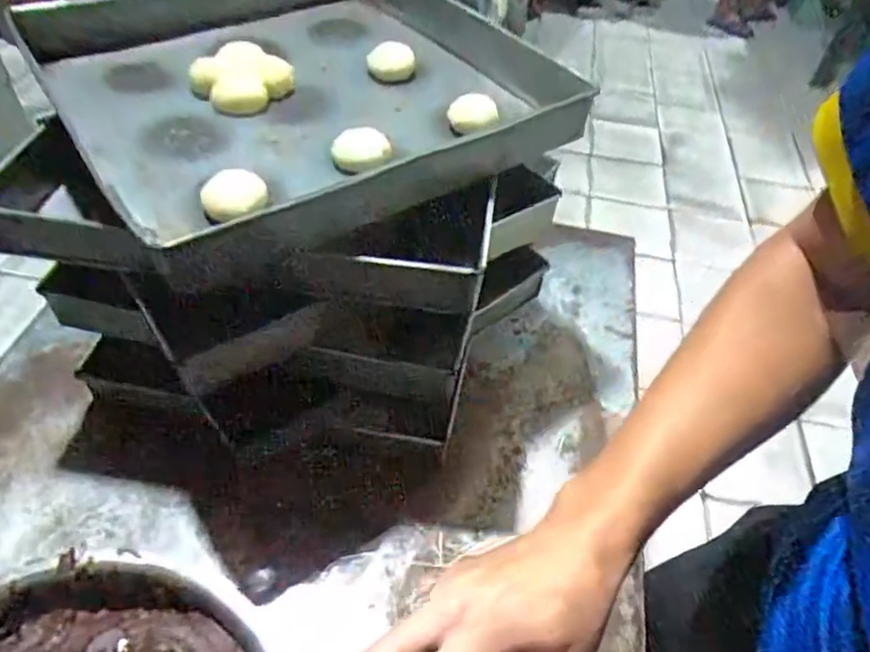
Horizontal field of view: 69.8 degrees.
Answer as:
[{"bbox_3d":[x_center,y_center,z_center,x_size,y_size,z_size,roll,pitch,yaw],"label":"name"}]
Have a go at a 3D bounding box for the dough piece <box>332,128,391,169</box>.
[{"bbox_3d":[-0.070,-0.171,0.591,0.054,0.024,0.038,-5,49,-8],"label":"dough piece"}]

